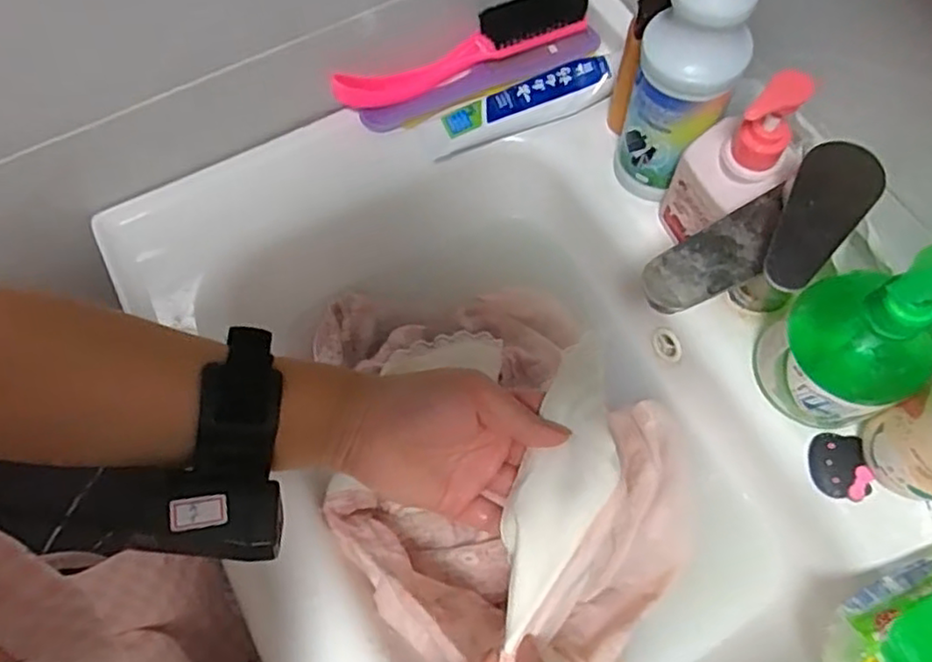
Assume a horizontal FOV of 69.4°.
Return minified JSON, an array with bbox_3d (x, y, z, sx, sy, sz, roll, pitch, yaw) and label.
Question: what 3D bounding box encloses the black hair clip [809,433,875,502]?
[{"bbox_3d":[0.244,0.088,0.438,0.033,0.010,0.042,-2,66,0],"label":"black hair clip"}]

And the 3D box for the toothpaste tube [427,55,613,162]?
[{"bbox_3d":[0.045,-0.179,0.539,0.153,0.035,0.029,-17,67,-6],"label":"toothpaste tube"}]

